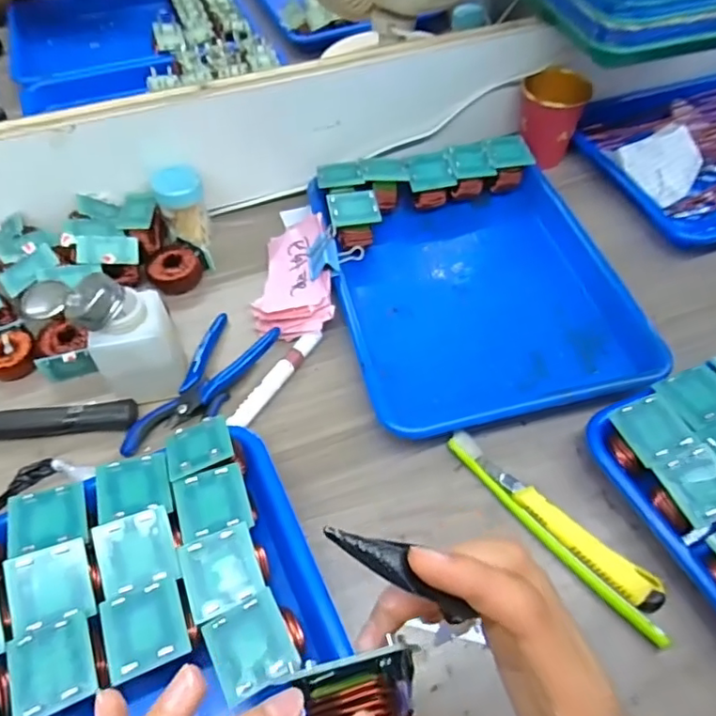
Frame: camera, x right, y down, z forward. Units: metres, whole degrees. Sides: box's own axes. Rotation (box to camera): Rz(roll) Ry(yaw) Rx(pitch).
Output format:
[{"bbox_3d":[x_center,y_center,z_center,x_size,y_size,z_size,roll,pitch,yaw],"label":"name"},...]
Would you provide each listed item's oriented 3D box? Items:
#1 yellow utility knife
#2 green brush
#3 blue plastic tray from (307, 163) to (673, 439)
[{"bbox_3d":[0.144,0.121,0.401,0.142,0.007,0.022,37,76,25],"label":"yellow utility knife"},{"bbox_3d":[0.133,0.118,0.396,0.014,0.017,0.184,-33,60,-22],"label":"green brush"},{"bbox_3d":[0.105,-0.069,0.521,0.244,0.033,0.273,-12,55,-8],"label":"blue plastic tray"}]

